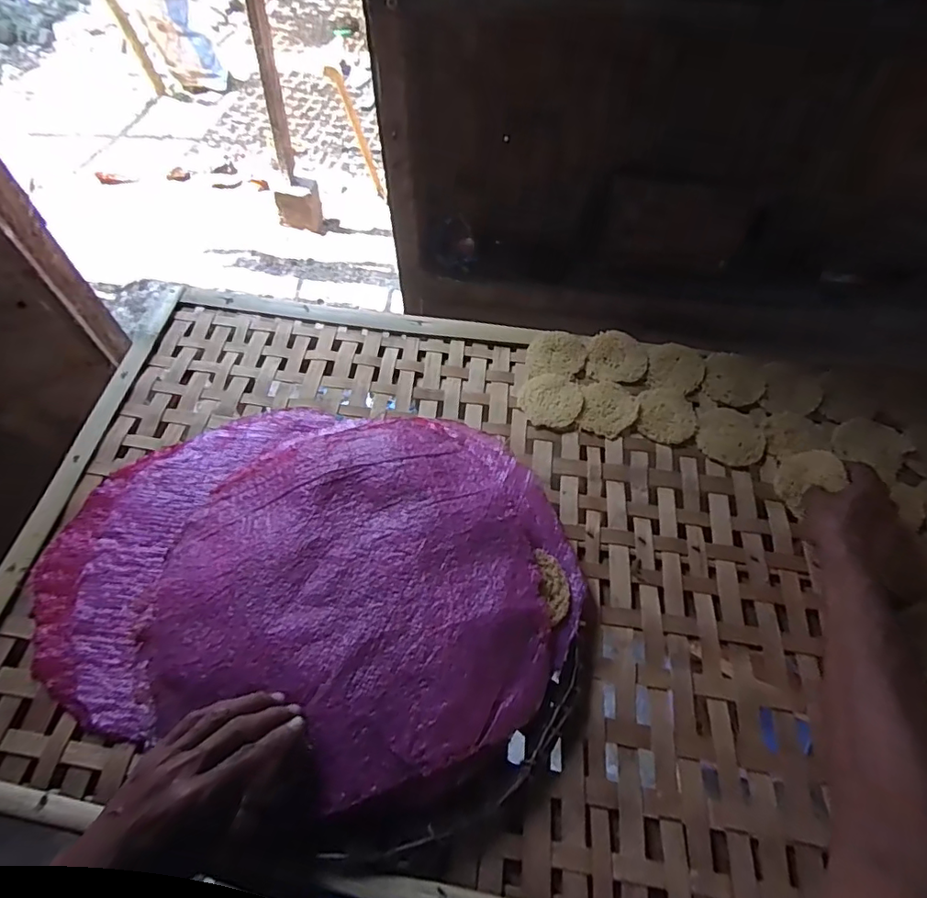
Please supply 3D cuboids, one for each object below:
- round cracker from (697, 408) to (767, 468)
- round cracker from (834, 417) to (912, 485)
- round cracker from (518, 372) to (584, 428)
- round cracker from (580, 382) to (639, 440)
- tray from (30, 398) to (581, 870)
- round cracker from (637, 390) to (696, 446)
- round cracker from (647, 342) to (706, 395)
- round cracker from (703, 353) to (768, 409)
[{"bbox_3d":[0.321,-0.017,0.645,0.076,0.004,0.079,0,58,-1],"label":"round cracker"},{"bbox_3d":[0.483,-0.006,0.637,0.074,0.007,0.068,-4,61,8],"label":"round cracker"},{"bbox_3d":[0.109,-0.063,0.671,0.075,0.010,0.079,0,58,-1],"label":"round cracker"},{"bbox_3d":[0.180,-0.053,0.665,0.068,0.005,0.080,10,59,5],"label":"round cracker"},{"bbox_3d":[-0.144,0.113,0.520,0.507,0.043,0.392,20,59,13],"label":"tray"},{"bbox_3d":[0.251,-0.043,0.659,0.068,0.004,0.081,14,59,8],"label":"round cracker"},{"bbox_3d":[0.276,-0.107,0.695,0.070,0.008,0.072,9,59,5],"label":"round cracker"},{"bbox_3d":[0.347,-0.089,0.685,0.072,0.014,0.074,0,58,-1],"label":"round cracker"}]

